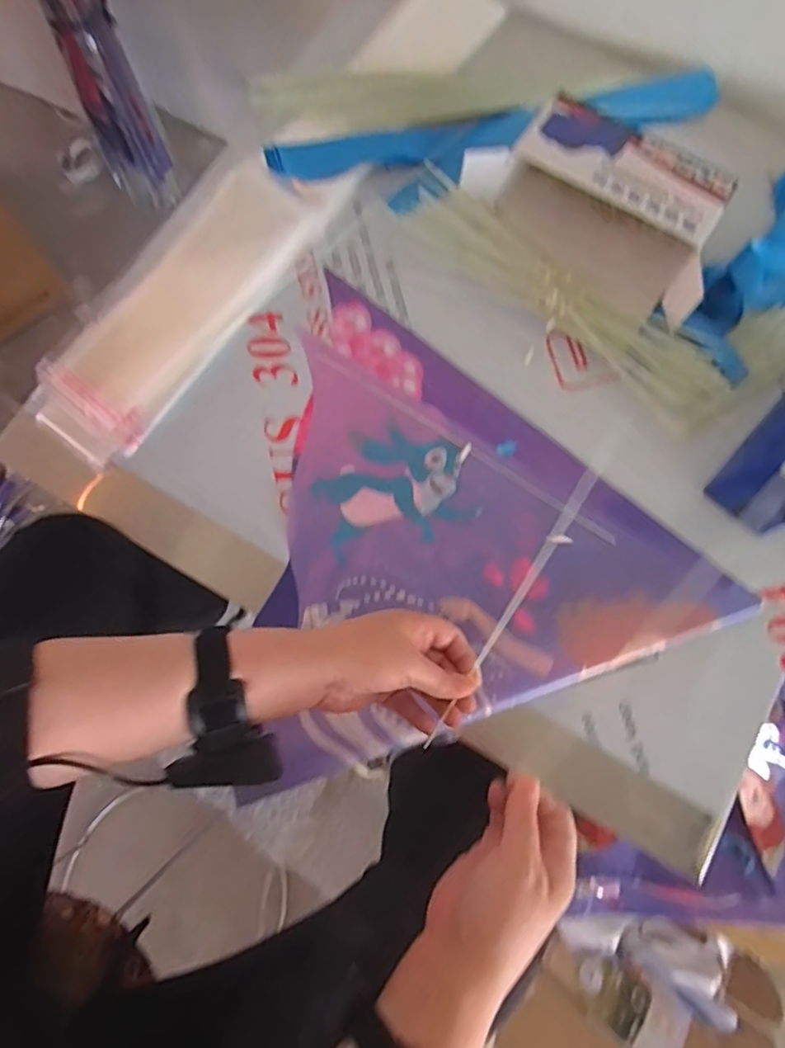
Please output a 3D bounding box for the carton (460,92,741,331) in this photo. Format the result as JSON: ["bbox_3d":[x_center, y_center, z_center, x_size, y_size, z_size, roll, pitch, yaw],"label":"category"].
[{"bbox_3d":[0.225,-0.334,0.609,0.272,0.078,0.149,41,81,7],"label":"carton"}]

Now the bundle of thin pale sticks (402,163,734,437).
[{"bbox_3d":[0.185,-0.240,0.619,0.392,0.031,0.081,40,81,7],"label":"bundle of thin pale sticks"}]

